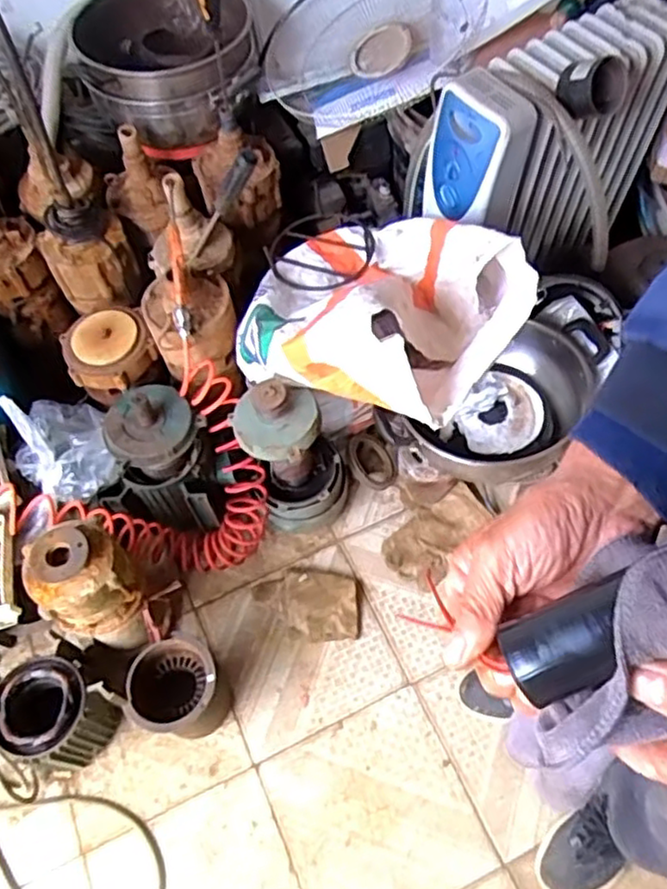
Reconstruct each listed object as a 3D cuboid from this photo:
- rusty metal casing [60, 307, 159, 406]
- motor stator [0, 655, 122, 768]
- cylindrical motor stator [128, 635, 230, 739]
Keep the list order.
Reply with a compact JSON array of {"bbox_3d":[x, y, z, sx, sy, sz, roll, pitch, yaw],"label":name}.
[{"bbox_3d":[-0.397,-0.161,1.243,0.150,0.097,0.150,-2,61,3],"label":"rusty metal casing"},{"bbox_3d":[-0.448,0.441,1.118,0.162,0.156,0.156,26,66,17],"label":"motor stator"},{"bbox_3d":[-0.249,0.409,1.133,0.128,0.188,0.133,-2,61,3],"label":"cylindrical motor stator"}]

